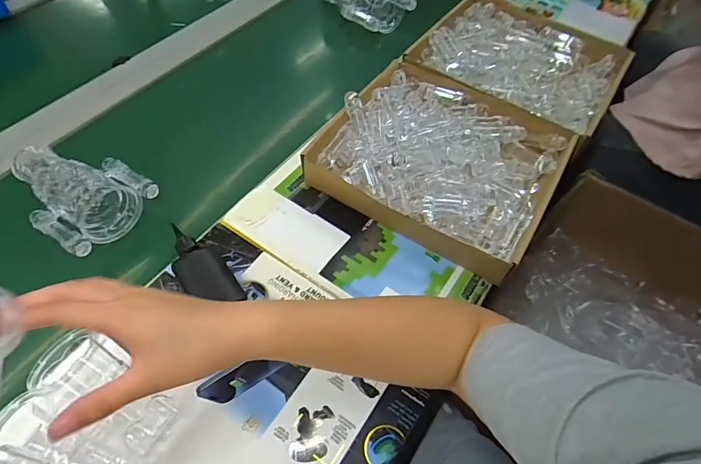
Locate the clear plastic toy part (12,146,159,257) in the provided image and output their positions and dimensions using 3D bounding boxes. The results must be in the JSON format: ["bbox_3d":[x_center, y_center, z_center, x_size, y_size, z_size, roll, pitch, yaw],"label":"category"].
[{"bbox_3d":[-0.358,-0.058,0.549,0.192,0.052,0.124,33,59,17],"label":"clear plastic toy part"}]

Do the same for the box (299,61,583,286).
[{"bbox_3d":[0.129,-0.107,0.602,0.305,0.069,0.289,31,58,16],"label":"box"}]

